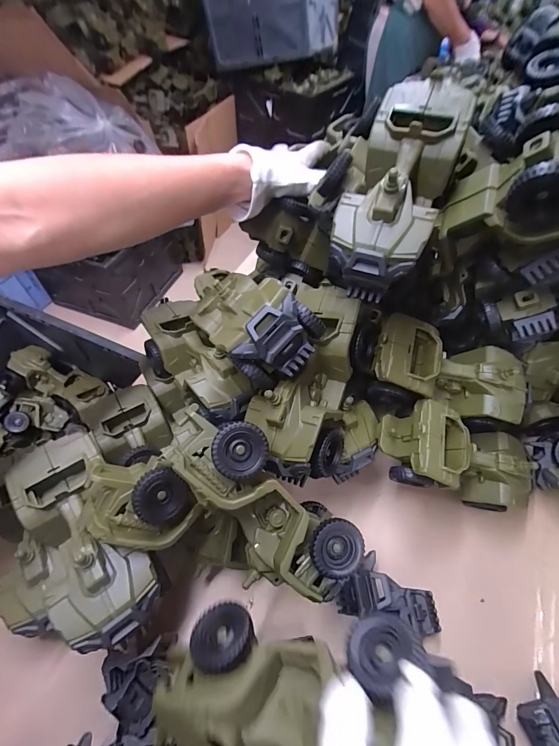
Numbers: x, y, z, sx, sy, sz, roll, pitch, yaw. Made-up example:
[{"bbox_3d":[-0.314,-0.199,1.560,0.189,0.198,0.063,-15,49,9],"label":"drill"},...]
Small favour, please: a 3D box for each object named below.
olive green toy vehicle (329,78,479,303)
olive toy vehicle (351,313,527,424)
[{"bbox_3d":[0.104,-0.165,0.308,0.081,0.082,0.193,20,82,12],"label":"olive green toy vehicle"},{"bbox_3d":[0.170,0.001,0.380,0.192,0.095,0.079,16,55,-6],"label":"olive toy vehicle"}]

